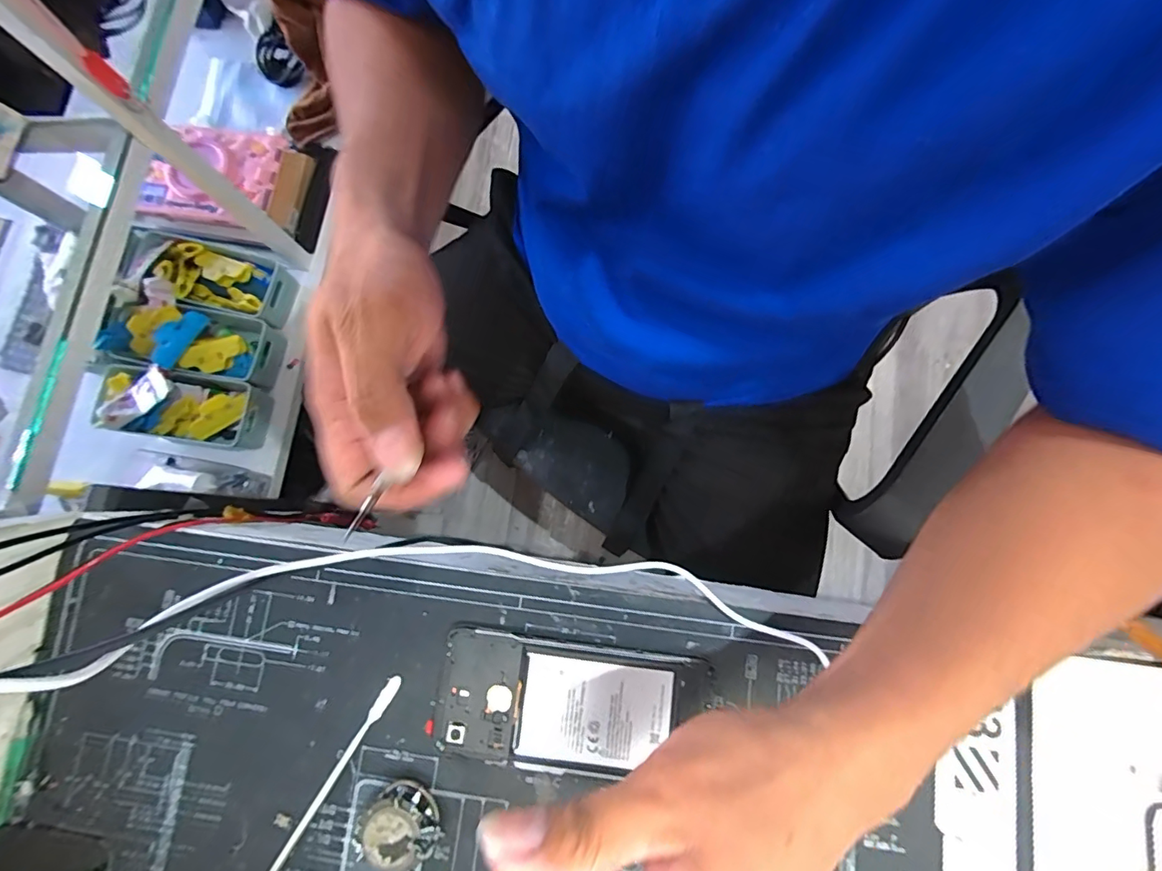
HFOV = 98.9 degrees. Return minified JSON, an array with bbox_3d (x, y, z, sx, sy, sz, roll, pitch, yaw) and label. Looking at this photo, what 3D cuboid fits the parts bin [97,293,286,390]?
[{"bbox_3d":[-0.612,-0.154,0.795,0.226,0.071,0.117,13,77,-15],"label":"parts bin"}]

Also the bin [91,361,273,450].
[{"bbox_3d":[-0.629,-0.045,0.785,0.225,0.063,0.103,9,78,-10],"label":"bin"}]

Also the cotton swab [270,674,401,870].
[{"bbox_3d":[-0.151,0.211,0.287,0.008,0.004,0.155,31,83,7],"label":"cotton swab"}]

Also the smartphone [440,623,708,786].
[{"bbox_3d":[-0.006,0.158,0.290,0.151,0.009,0.070,7,81,3],"label":"smartphone"}]

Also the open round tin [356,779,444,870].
[{"bbox_3d":[-0.098,0.215,0.278,0.041,0.024,0.036,-29,81,-3],"label":"open round tin"}]

